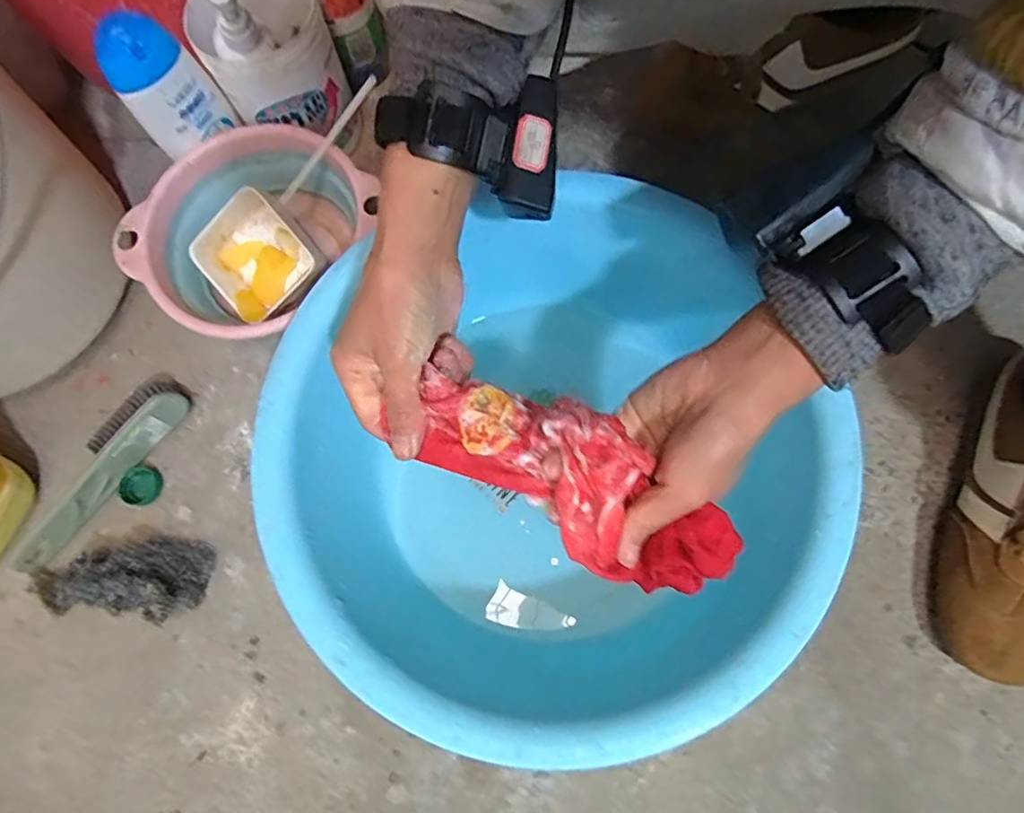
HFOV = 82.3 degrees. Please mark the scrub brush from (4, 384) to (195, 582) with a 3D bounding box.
[{"bbox_3d":[-0.346,0.053,0.482,0.040,0.034,0.180,36,80,12],"label":"scrub brush"}]

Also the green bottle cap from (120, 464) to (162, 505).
[{"bbox_3d":[-0.312,0.066,0.492,0.030,0.010,0.031,-1,75,3],"label":"green bottle cap"}]

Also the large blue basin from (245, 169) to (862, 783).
[{"bbox_3d":[0.018,0.041,0.421,0.338,0.145,0.337,-1,75,3],"label":"large blue basin"}]

